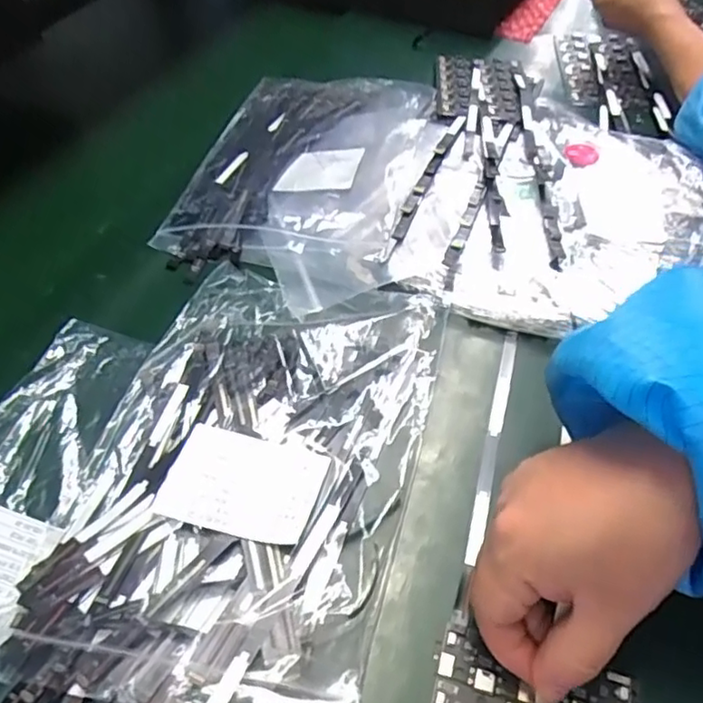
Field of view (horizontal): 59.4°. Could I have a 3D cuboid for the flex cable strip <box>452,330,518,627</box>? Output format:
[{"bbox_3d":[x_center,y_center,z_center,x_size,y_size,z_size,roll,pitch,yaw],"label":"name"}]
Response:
[{"bbox_3d":[0.069,0.051,0.306,0.007,0.006,0.168,12,50,11],"label":"flex cable strip"}]

